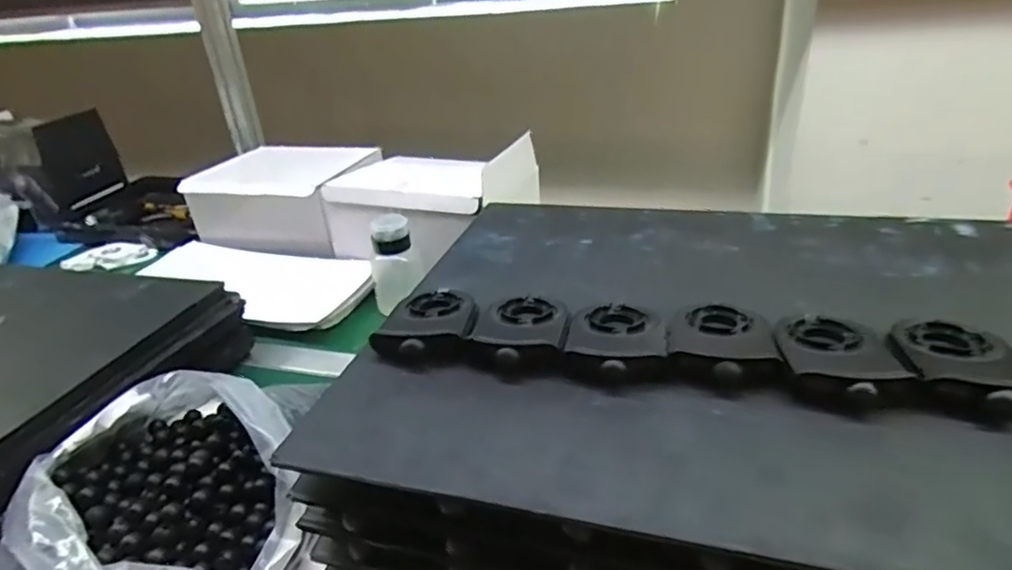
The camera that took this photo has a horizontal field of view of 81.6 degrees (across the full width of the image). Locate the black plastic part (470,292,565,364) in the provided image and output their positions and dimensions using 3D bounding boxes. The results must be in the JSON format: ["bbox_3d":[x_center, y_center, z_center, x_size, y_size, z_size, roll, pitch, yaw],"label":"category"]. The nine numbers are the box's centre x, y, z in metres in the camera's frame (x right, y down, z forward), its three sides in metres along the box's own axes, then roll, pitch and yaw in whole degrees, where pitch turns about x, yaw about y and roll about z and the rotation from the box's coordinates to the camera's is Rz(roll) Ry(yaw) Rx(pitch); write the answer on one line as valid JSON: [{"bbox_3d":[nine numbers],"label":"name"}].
[{"bbox_3d":[0.010,0.023,0.372,0.054,0.014,0.086,1,28,12],"label":"black plastic part"}]

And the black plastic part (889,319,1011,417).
[{"bbox_3d":[0.240,0.040,0.310,0.055,0.019,0.083,4,29,17],"label":"black plastic part"}]

